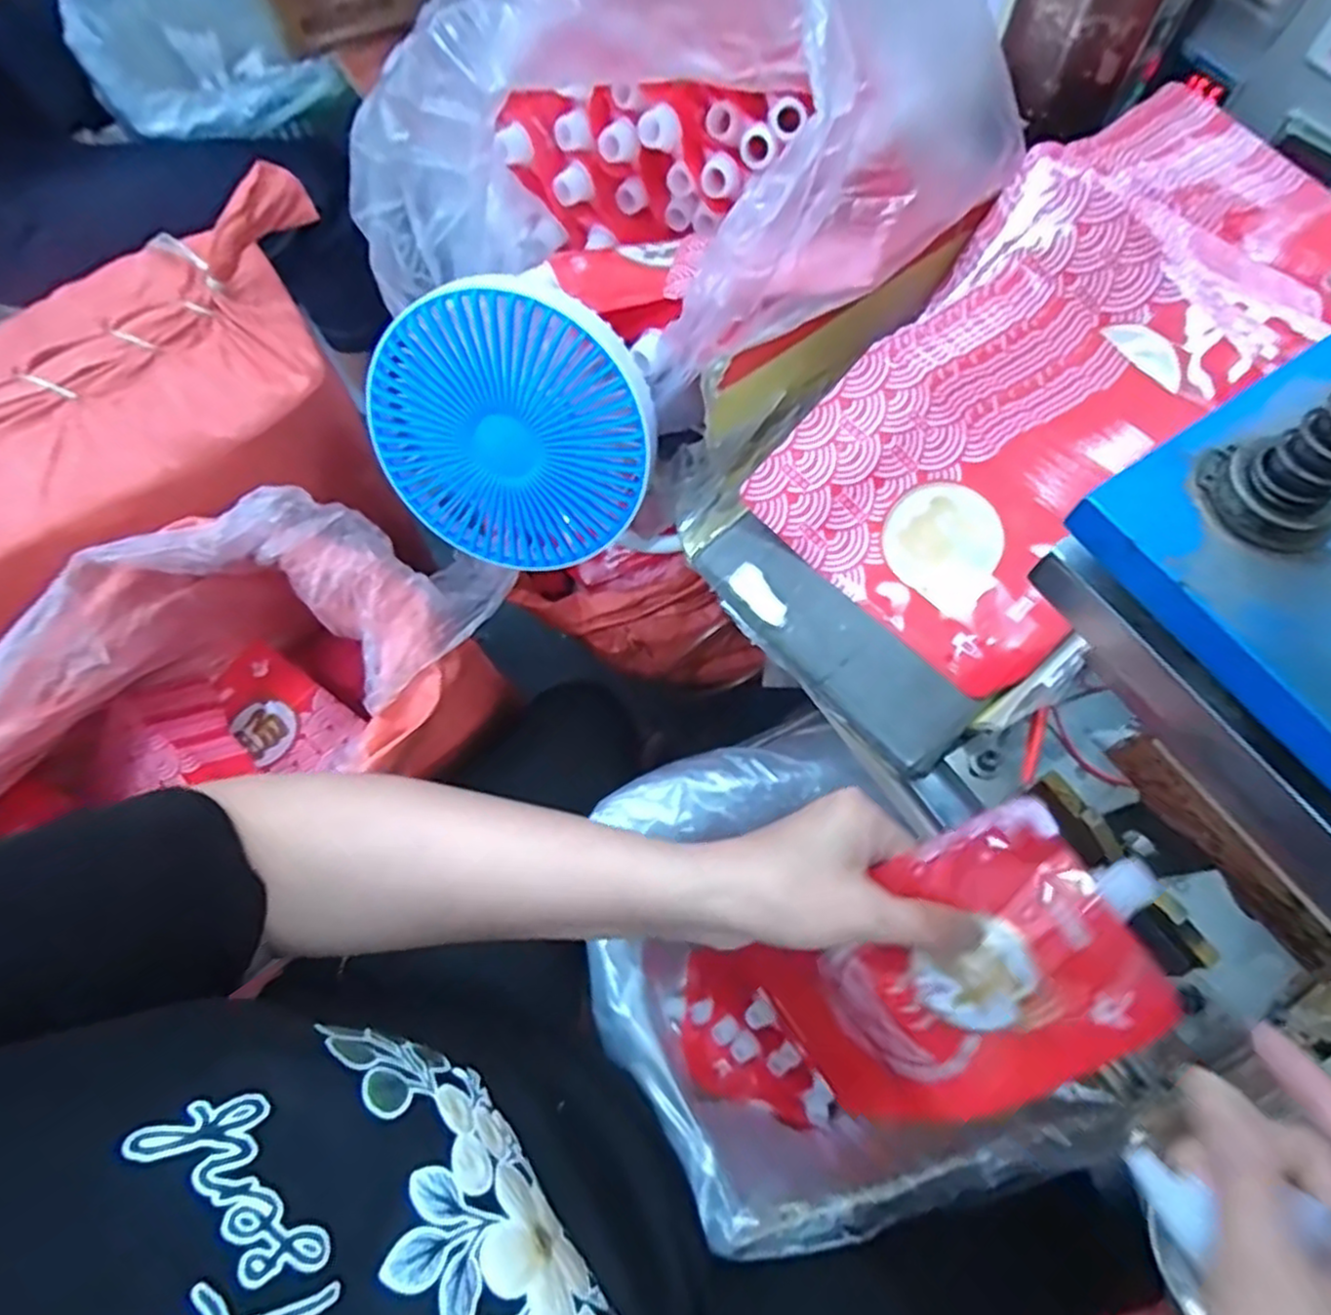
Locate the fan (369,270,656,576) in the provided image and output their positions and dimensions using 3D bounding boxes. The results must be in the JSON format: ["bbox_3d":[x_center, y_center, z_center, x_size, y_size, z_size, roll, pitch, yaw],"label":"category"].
[{"bbox_3d":[-0.088,-0.129,0.428,0.161,0.160,0.043,41,30,-18],"label":"fan"}]

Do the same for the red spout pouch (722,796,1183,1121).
[{"bbox_3d":[0.137,0.141,0.330,0.131,0.028,0.109,-39,78,11],"label":"red spout pouch"}]

